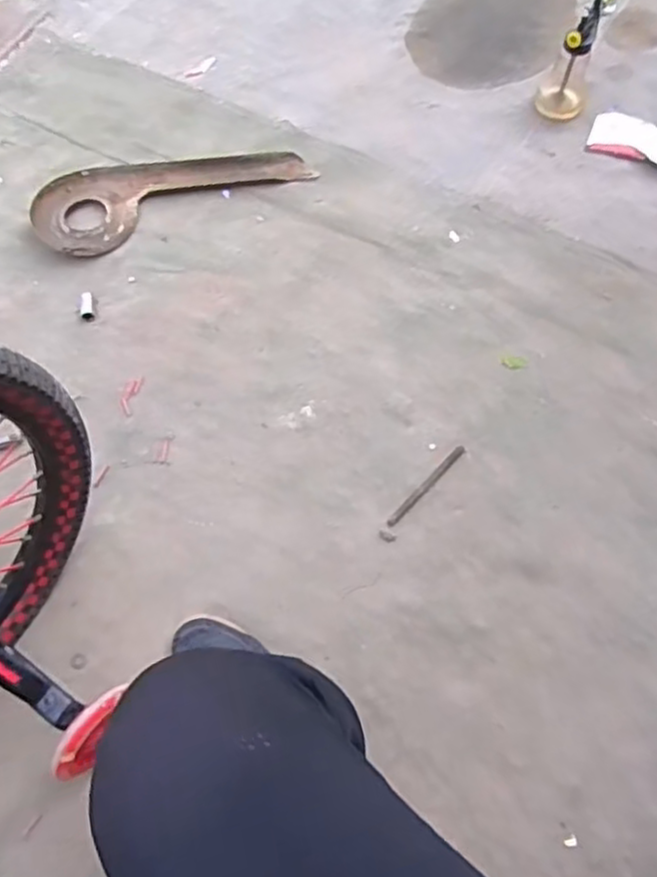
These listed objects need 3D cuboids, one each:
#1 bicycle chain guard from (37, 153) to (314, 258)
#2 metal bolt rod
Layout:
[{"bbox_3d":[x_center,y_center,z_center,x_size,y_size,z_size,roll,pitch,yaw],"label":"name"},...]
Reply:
[{"bbox_3d":[-0.255,-0.412,1.109,0.435,0.033,0.160,-19,66,-5],"label":"bicycle chain guard"},{"bbox_3d":[0.126,0.061,0.885,0.012,0.010,0.141,41,74,19],"label":"metal bolt rod"}]

